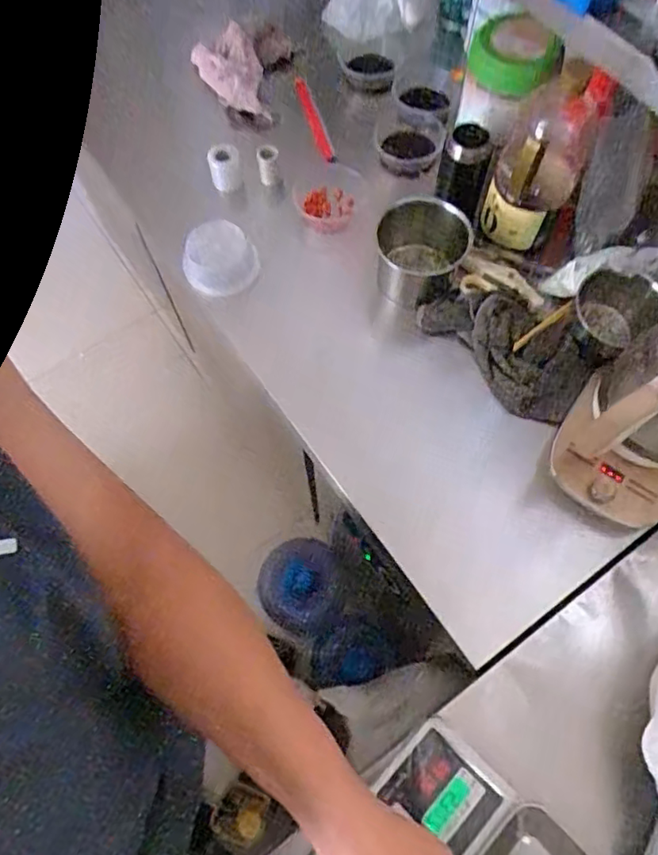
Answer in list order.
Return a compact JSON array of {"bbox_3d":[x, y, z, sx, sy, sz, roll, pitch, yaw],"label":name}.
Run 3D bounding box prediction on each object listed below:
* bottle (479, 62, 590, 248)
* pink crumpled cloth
[{"bbox_3d":[0.284,-0.356,0.790,0.105,0.213,0.094,33,71,13],"label":"bottle"},{"bbox_3d":[-0.172,-0.648,1.065,0.104,0.048,0.201,-28,70,-11],"label":"pink crumpled cloth"}]

